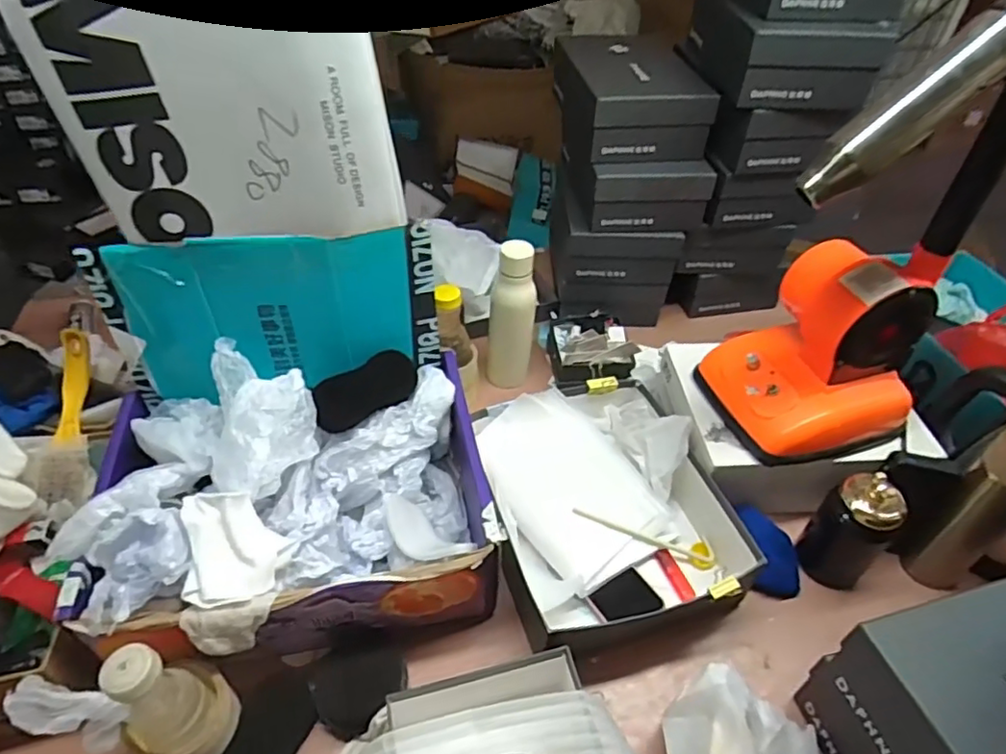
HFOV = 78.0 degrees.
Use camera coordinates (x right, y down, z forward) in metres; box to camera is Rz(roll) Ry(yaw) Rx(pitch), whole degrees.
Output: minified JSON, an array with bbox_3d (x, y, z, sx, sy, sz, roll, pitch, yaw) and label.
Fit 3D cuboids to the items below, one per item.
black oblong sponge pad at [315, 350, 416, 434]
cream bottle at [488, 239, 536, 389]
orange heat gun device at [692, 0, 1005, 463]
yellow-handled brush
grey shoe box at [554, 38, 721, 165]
[{"bbox_3d":[-0.160,0.015,0.729,0.127,0.062,0.011,-31,13,-28],"label":"black oblong sponge pad"},{"bbox_3d":[0.012,-0.087,0.916,0.063,0.226,0.055,3,44,1],"label":"cream bottle"},{"bbox_3d":[0.377,-0.137,0.644,0.220,0.478,0.174,-13,46,-15],"label":"orange heat gun device"},{"bbox_3d":[-0.521,0.047,0.733,0.052,0.046,0.203,-4,75,-6],"label":"yellow-handled brush"},{"bbox_3d":[0.197,-0.445,0.980,0.183,0.094,0.262,-5,45,-7],"label":"grey shoe box"}]

